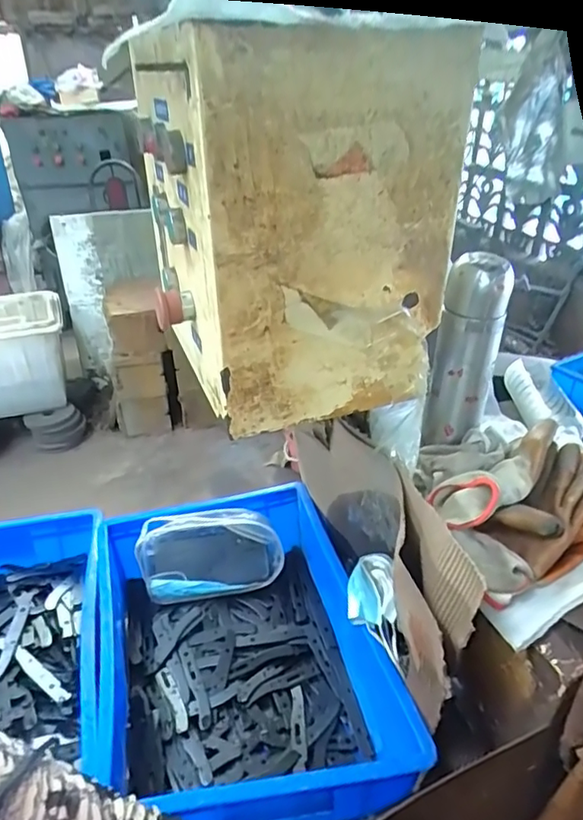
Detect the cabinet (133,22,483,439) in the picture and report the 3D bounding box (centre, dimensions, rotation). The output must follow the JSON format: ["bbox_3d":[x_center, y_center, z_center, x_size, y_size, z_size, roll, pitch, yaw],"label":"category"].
[{"bbox_3d":[-0.006,-0.164,0.486,0.202,0.282,0.210,-14,36,-23],"label":"cabinet"}]

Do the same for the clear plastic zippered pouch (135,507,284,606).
[{"bbox_3d":[-0.116,0.205,0.787,0.195,0.116,0.045,-5,3,-10],"label":"clear plastic zippered pouch"}]

